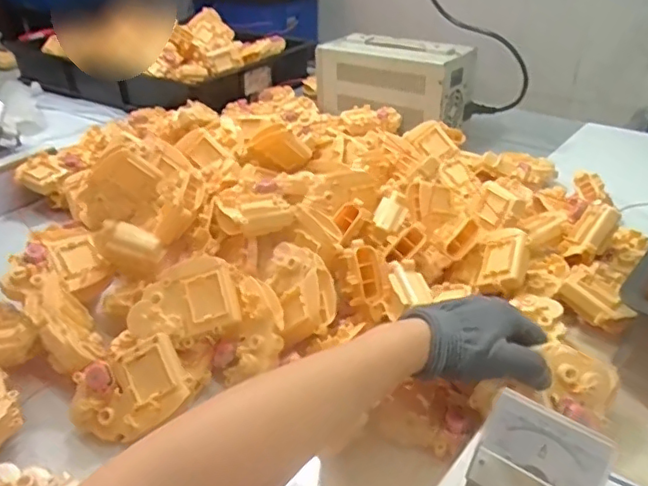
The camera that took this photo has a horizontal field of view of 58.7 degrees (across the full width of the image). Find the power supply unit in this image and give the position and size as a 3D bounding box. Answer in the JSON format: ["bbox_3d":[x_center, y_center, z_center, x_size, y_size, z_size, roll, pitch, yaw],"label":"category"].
[{"bbox_3d":[0.111,-0.285,1.017,0.279,0.129,0.105,12,34,20],"label":"power supply unit"}]

